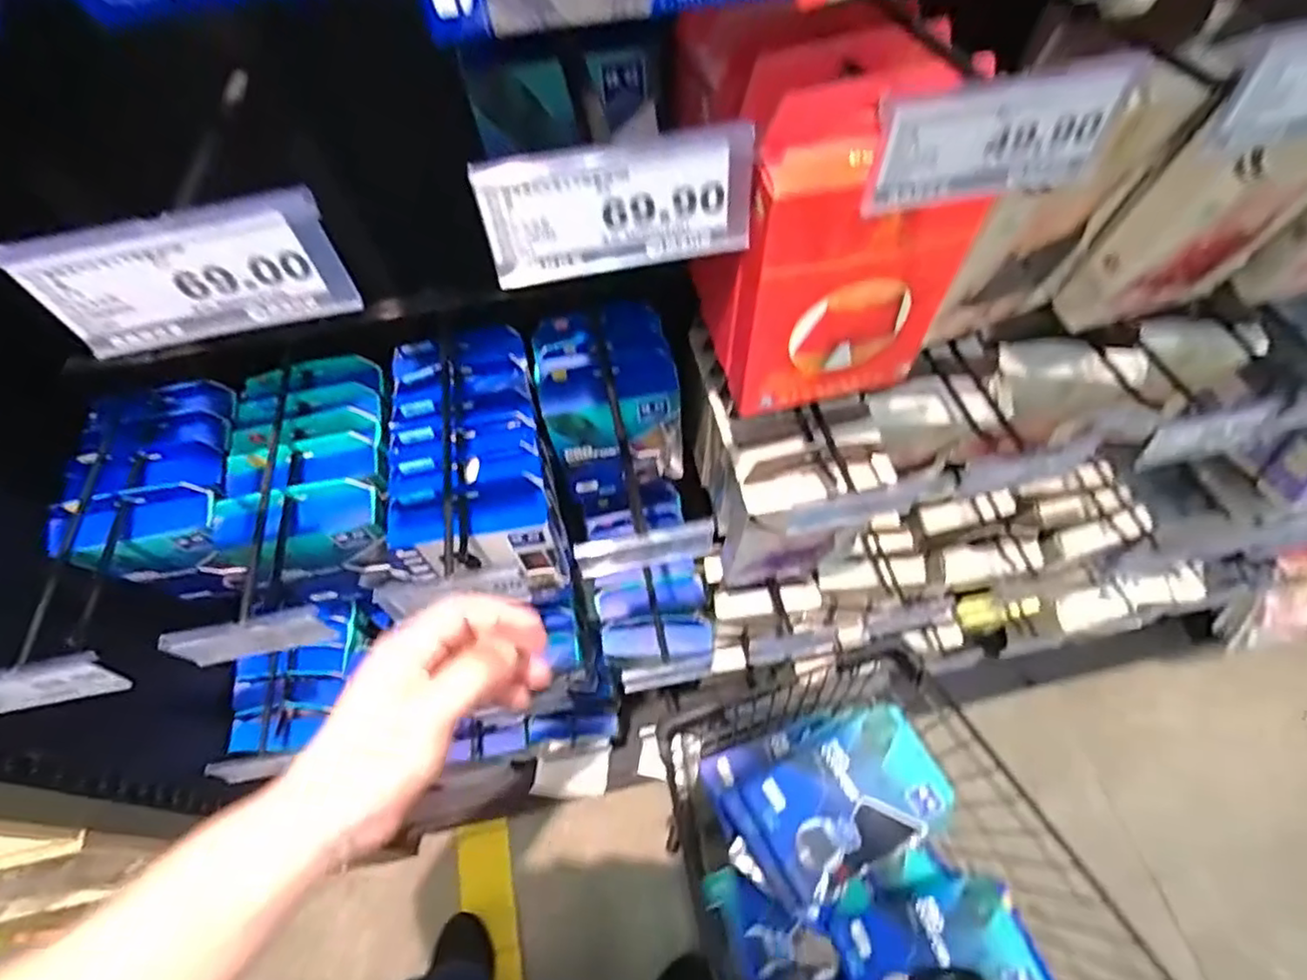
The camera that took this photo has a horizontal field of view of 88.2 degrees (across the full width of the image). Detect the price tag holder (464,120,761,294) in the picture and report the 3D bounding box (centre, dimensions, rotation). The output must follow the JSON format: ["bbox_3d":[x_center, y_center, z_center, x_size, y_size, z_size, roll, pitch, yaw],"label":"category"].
[{"bbox_3d":[-0.012,-0.106,0.255,0.101,0.049,0.010,-12,60,-5],"label":"price tag holder"}]

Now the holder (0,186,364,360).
[{"bbox_3d":[-0.164,-0.075,0.242,0.100,0.048,0.005,-12,53,-2],"label":"holder"}]

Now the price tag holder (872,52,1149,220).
[{"bbox_3d":[0.136,-0.139,0.267,0.097,0.049,0.007,-9,59,-3],"label":"price tag holder"}]

